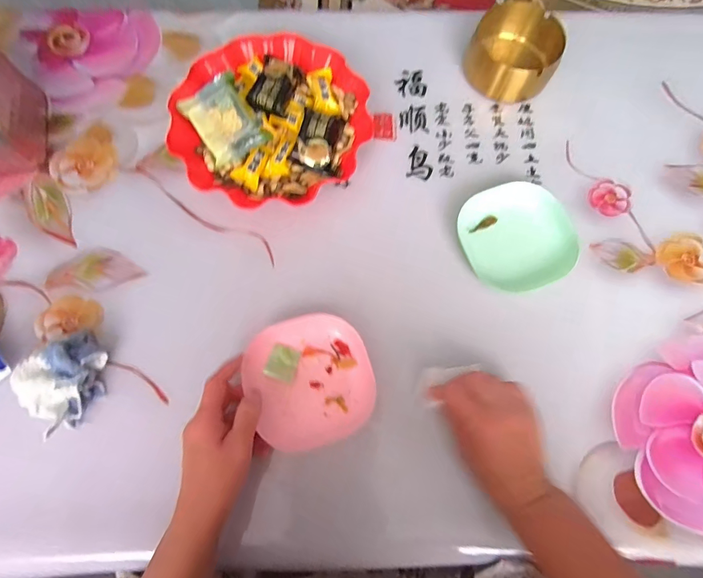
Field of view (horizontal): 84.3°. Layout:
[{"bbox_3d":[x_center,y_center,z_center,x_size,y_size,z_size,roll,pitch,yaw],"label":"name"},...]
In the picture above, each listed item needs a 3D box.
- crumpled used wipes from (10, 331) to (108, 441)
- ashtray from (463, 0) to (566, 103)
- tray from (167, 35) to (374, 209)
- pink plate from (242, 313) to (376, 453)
[{"bbox_3d":[-0.287,0.090,0.390,0.070,0.048,0.080,36,77,8],"label":"crumpled used wipes"},{"bbox_3d":[0.212,-0.308,0.502,0.105,0.067,0.099,0,75,-1],"label":"ashtray"},{"bbox_3d":[-0.094,-0.207,0.479,0.220,0.047,0.218,23,76,5],"label":"tray"},{"bbox_3d":[-0.041,0.093,0.403,0.120,0.028,0.129,0,75,-1],"label":"pink plate"}]

